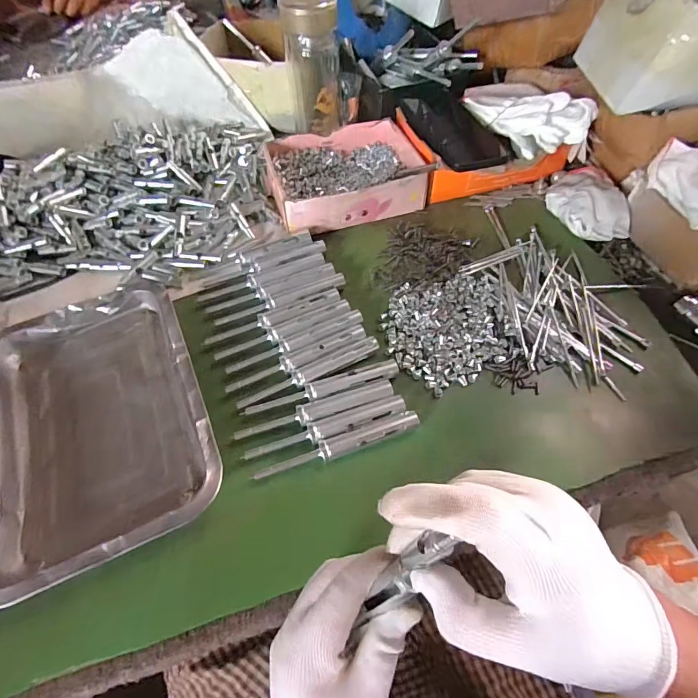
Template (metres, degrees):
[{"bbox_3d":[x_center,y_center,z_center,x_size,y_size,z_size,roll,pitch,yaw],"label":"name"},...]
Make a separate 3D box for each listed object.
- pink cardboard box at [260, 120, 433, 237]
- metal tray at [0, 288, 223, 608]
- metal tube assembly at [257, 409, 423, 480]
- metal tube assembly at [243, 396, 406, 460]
[{"bbox_3d":[-0.010,-0.224,0.512,0.177,0.046,0.150,-16,59,-8],"label":"pink cardboard box"},{"bbox_3d":[-0.225,0.061,0.361,0.183,0.036,0.251,-21,60,-11],"label":"metal tray"},{"bbox_3d":[-0.008,0.083,0.345,0.141,0.015,0.017,-19,59,-10],"label":"metal tube assembly"},{"bbox_3d":[-0.018,0.070,0.353,0.141,0.010,0.017,-19,59,-10],"label":"metal tube assembly"}]

